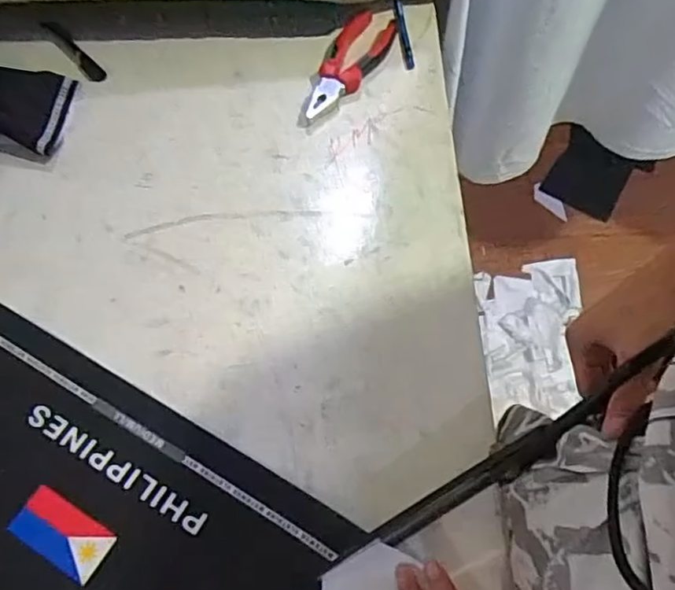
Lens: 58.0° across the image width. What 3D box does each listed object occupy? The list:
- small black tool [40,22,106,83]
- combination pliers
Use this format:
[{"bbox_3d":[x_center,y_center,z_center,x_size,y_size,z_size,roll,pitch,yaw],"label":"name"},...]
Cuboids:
[{"bbox_3d":[-0.297,-0.276,0.686,0.020,0.009,0.111,-36,69,-20],"label":"small black tool"},{"bbox_3d":[0.009,-0.245,0.637,0.058,0.013,0.150,25,64,10],"label":"combination pliers"}]

